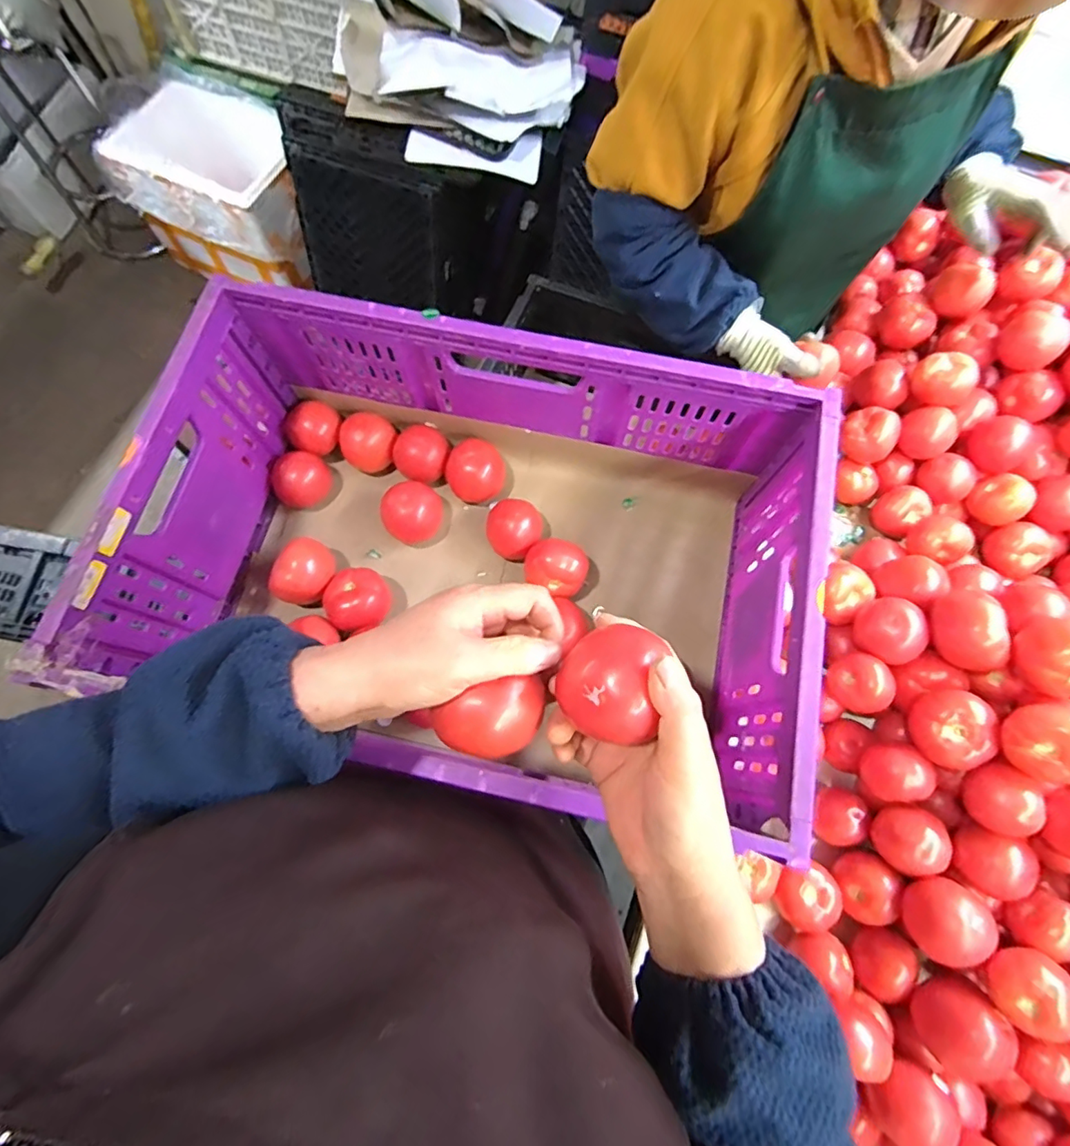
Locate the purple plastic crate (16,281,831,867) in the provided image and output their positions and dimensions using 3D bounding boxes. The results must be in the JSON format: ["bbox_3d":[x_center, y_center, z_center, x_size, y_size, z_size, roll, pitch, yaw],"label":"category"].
[{"bbox_3d":[-0.054,-0.013,0.550,0.577,0.225,0.392,12,73,3],"label":"purple plastic crate"}]

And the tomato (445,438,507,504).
[{"bbox_3d":[-0.071,-0.123,0.668,0.069,0.062,0.062,-13,74,-5],"label":"tomato"}]

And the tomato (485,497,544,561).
[{"bbox_3d":[-0.025,-0.048,0.643,0.062,0.058,0.067,0,73,-1],"label":"tomato"}]

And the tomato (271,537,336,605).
[{"bbox_3d":[-0.255,0.001,0.618,0.059,0.061,0.068,-4,73,-2],"label":"tomato"}]

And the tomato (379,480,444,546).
[{"bbox_3d":[-0.144,-0.070,0.650,0.072,0.053,0.065,-27,75,-9],"label":"tomato"}]

